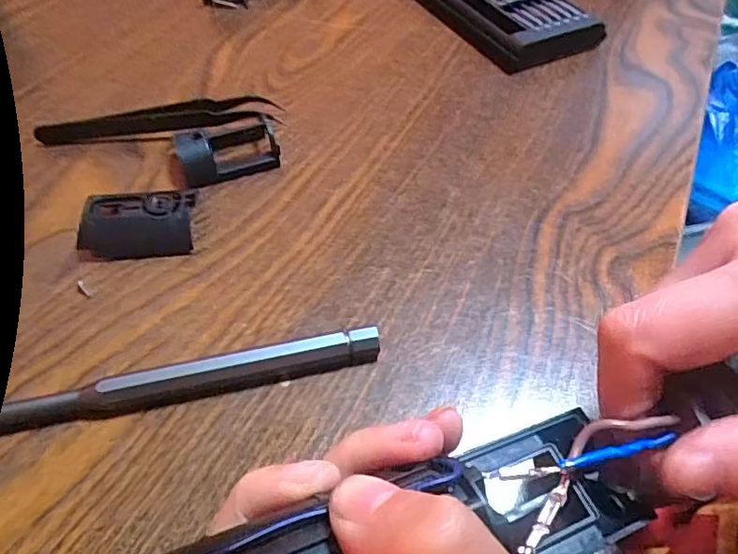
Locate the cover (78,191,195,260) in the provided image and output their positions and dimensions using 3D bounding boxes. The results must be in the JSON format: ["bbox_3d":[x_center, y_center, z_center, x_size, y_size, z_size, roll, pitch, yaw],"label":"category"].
[{"bbox_3d":[-0.092,-0.021,0.231,0.042,0.014,0.025,-5,50,-5],"label":"cover"}]

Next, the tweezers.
[{"bbox_3d":[-0.099,-0.073,0.272,0.108,0.013,0.013,-10,50,-9],"label":"tweezers"}]

